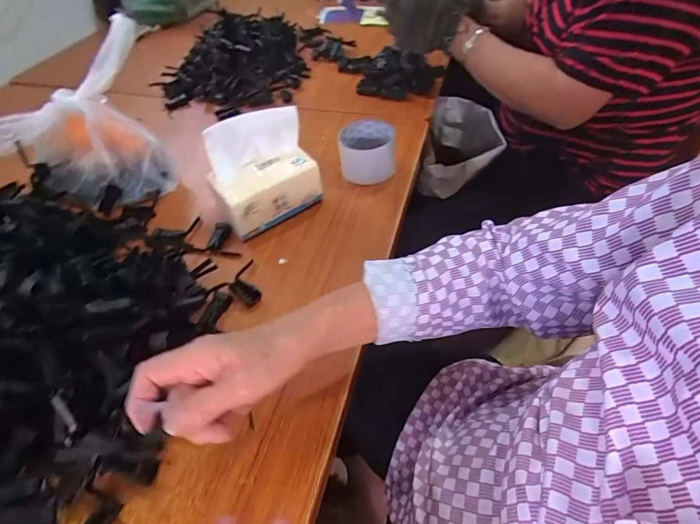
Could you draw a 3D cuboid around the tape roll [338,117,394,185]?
[{"bbox_3d":[0.026,-0.170,0.600,0.080,0.069,0.078,-1,50,2],"label":"tape roll"}]

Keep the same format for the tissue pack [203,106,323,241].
[{"bbox_3d":[-0.120,-0.126,0.535,0.136,0.133,0.098,-26,52,-16],"label":"tissue pack"}]

